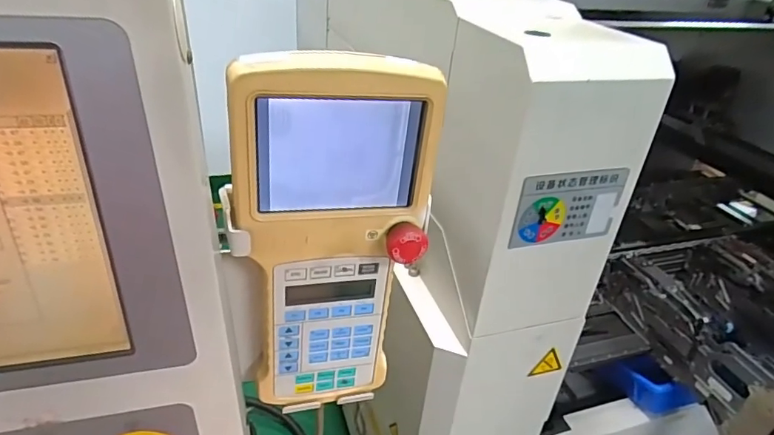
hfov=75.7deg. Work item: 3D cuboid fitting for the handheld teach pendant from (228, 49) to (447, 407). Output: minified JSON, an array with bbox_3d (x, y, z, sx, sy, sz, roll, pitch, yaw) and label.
[{"bbox_3d":[-0.039,0.031,0.362,0.131,0.282,0.048,4,32,-3],"label":"handheld teach pendant"}]

